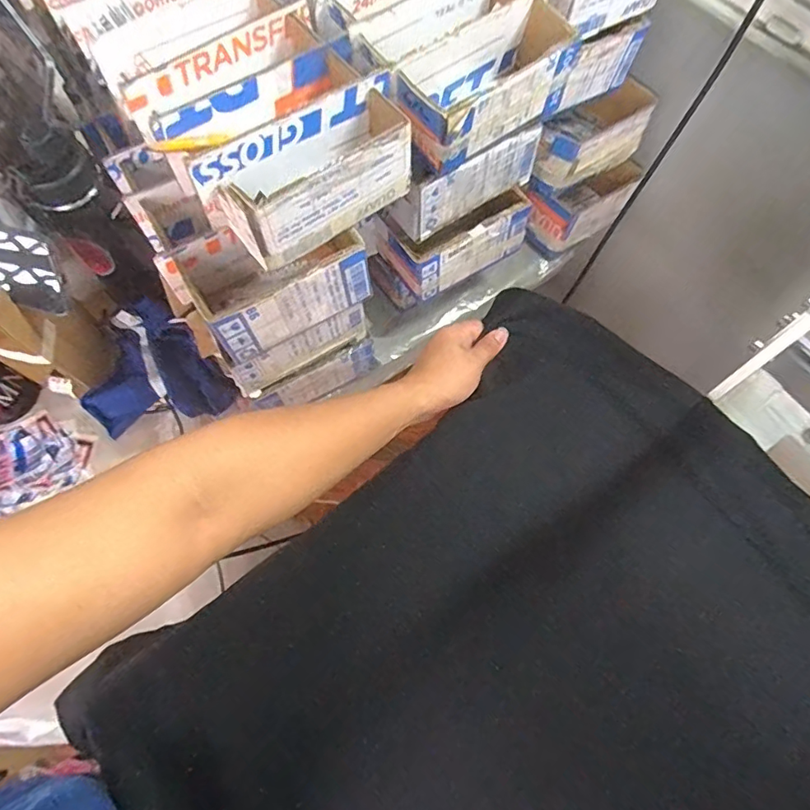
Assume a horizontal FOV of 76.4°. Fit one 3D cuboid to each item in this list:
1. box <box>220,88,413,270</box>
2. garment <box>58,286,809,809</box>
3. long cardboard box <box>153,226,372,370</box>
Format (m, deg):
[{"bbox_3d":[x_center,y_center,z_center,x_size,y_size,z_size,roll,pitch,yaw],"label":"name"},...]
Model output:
[{"bbox_3d":[-0.069,-0.195,0.435,0.176,0.073,0.068,-36,72,-14],"label":"box"},{"bbox_3d":[0.103,0.246,0.429,0.632,0.042,0.508,-39,72,-15],"label":"garment"},{"bbox_3d":[-0.129,-0.120,0.497,0.168,0.081,0.097,-30,70,-12],"label":"long cardboard box"}]

